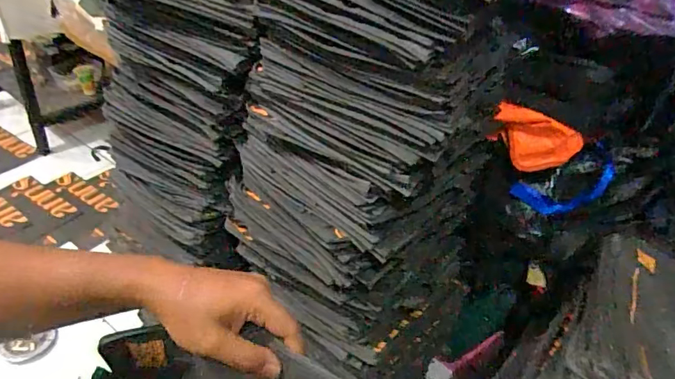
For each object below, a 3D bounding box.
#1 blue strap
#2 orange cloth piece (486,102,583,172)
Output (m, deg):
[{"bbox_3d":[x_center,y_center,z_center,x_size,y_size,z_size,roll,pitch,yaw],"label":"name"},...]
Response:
[{"bbox_3d":[0.412,-0.006,0.853,0.173,0.093,0.028,-26,24,33],"label":"blue strap"},{"bbox_3d":[0.336,-0.084,0.805,0.141,0.107,0.037,15,39,10],"label":"orange cloth piece"}]

